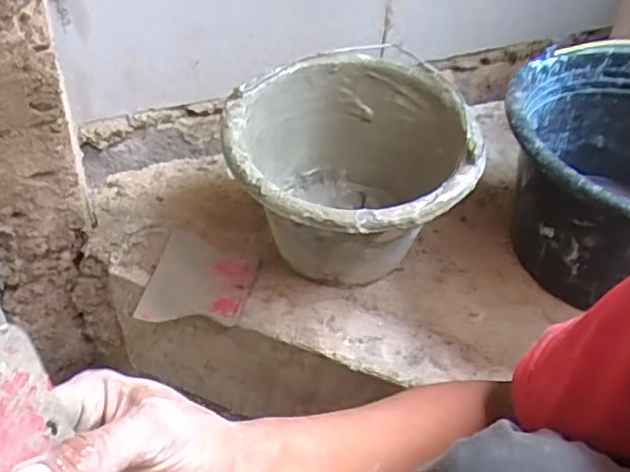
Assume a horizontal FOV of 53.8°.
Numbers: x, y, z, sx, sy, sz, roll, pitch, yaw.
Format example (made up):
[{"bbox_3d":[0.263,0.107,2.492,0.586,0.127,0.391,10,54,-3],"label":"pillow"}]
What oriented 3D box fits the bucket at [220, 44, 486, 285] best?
[{"bbox_3d":[0.031,-0.049,0.653,0.234,0.178,0.240,3,43,-3],"label":"bucket"}]

